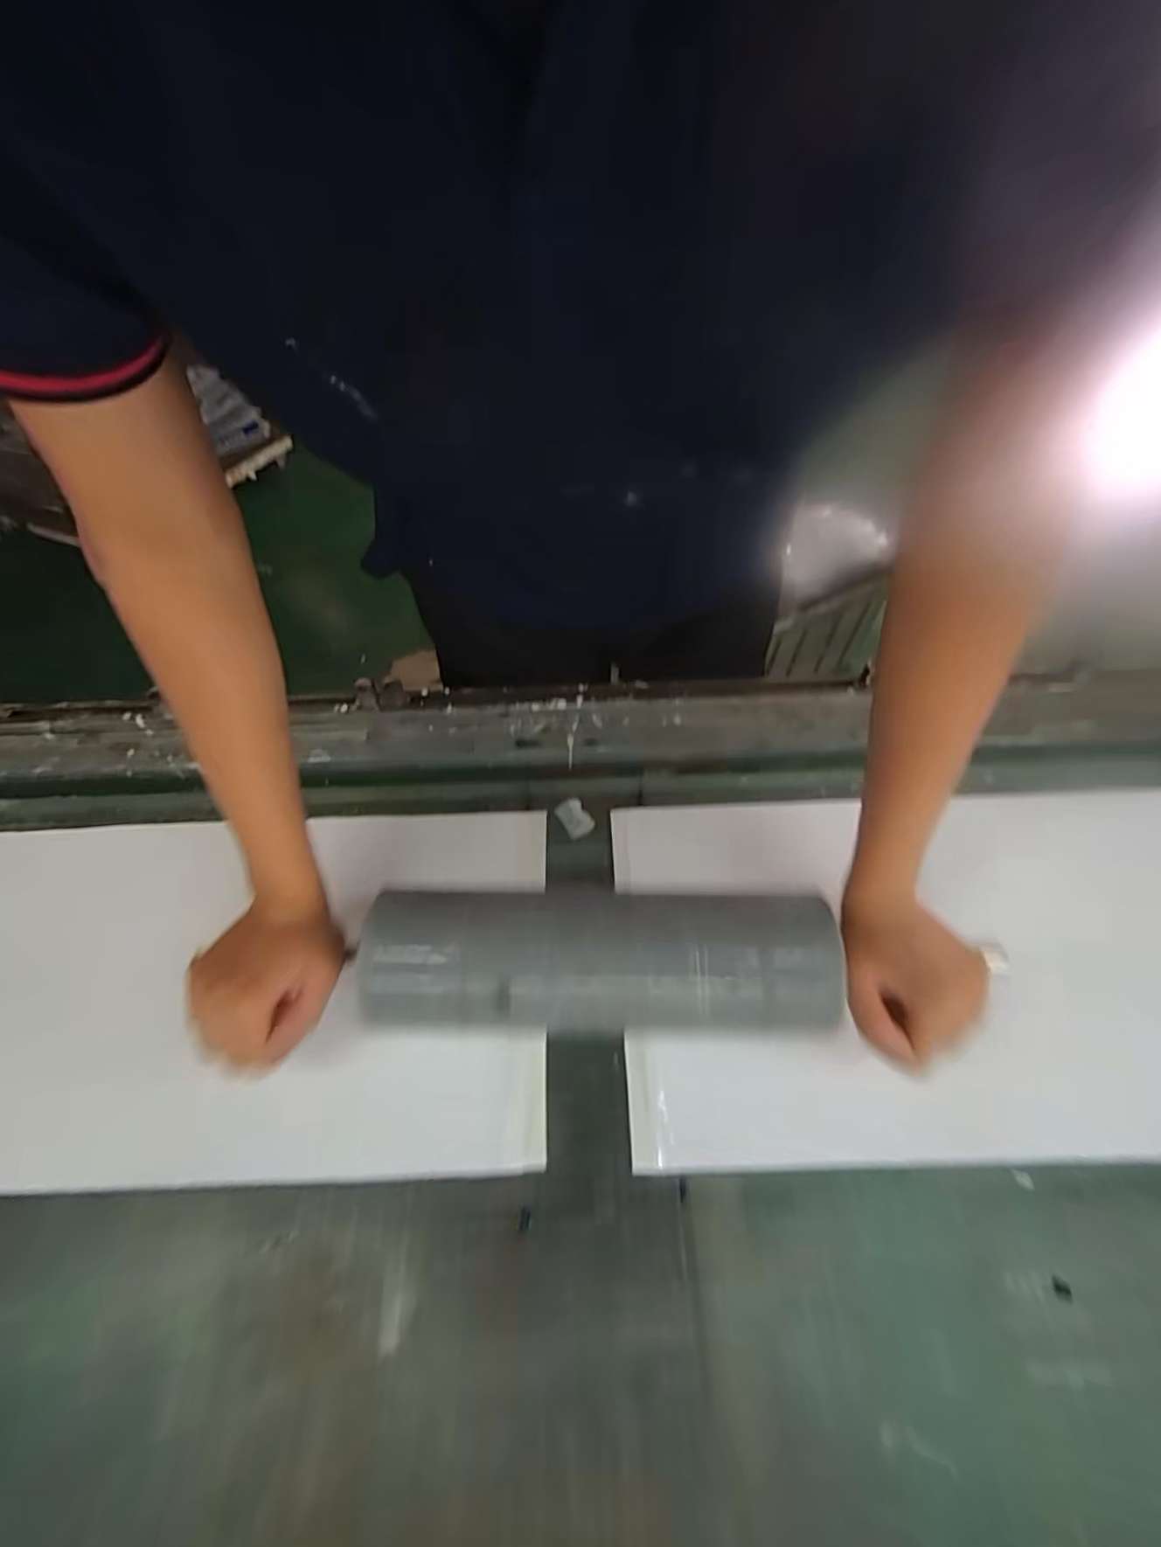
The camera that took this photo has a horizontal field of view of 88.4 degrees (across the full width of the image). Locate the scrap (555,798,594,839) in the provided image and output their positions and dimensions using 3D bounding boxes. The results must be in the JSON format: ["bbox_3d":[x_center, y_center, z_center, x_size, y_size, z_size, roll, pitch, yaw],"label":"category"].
[{"bbox_3d":[-0.006,0.046,0.626,0.029,0.017,0.040,-23,55,-16],"label":"scrap"}]

